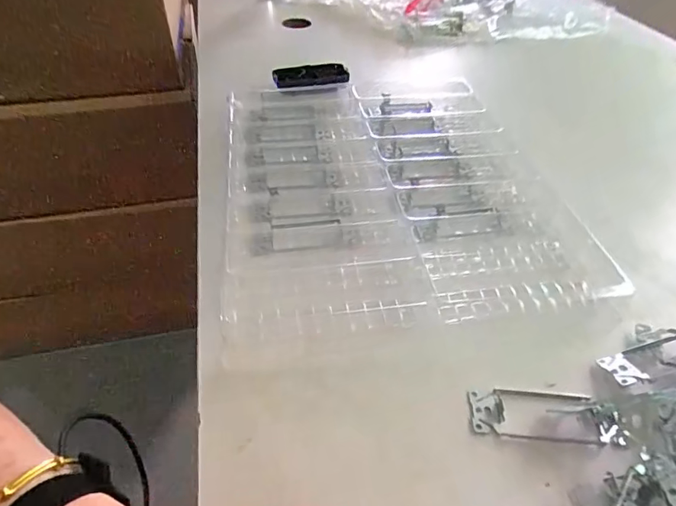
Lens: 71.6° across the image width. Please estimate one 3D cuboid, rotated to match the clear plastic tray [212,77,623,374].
[{"bbox_3d":[0.056,-0.086,0.525,0.348,0.025,0.433,-6,44,-6],"label":"clear plastic tray"}]

